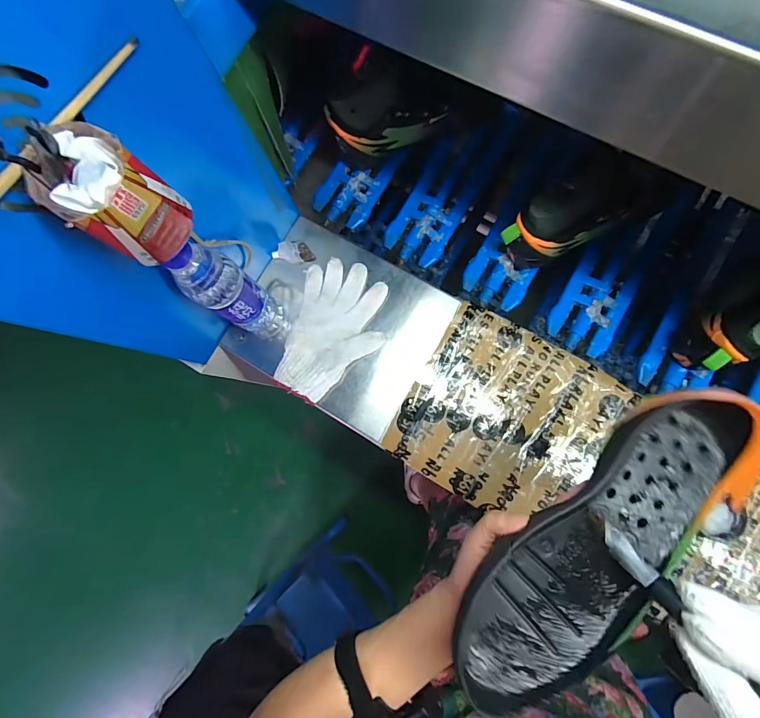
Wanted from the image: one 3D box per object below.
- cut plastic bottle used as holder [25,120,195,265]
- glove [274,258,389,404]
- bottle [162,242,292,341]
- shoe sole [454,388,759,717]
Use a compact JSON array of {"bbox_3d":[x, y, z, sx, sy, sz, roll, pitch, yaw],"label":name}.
[{"bbox_3d":[-0.199,-0.120,0.291,0.066,0.088,0.062,31,86,10],"label":"cut plastic bottle used as holder"},{"bbox_3d":[-0.064,-0.041,0.562,0.125,0.026,0.198,14,84,7],"label":"glove"},{"bbox_3d":[-0.182,-0.079,0.496,0.059,0.255,0.059,35,87,9],"label":"bottle"},{"bbox_3d":[0.170,0.138,0.289,0.275,0.040,0.095,-42,81,-5],"label":"shoe sole"}]

